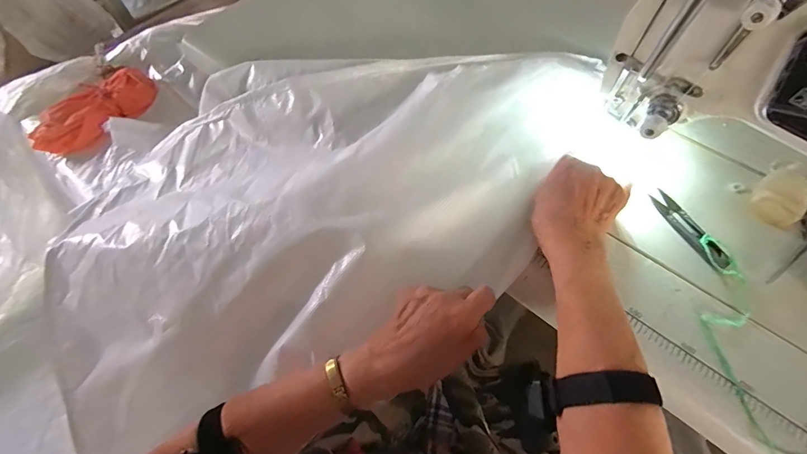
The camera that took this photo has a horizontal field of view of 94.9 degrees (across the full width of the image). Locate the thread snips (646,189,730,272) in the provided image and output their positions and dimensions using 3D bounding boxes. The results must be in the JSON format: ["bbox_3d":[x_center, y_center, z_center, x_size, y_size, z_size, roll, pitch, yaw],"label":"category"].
[{"bbox_3d":[0.295,0.001,0.381,0.028,0.010,0.095,-22,64,-11],"label":"thread snips"}]

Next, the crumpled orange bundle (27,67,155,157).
[{"bbox_3d":[-0.680,-0.253,0.827,0.142,0.060,0.250,20,64,10],"label":"crumpled orange bundle"}]

